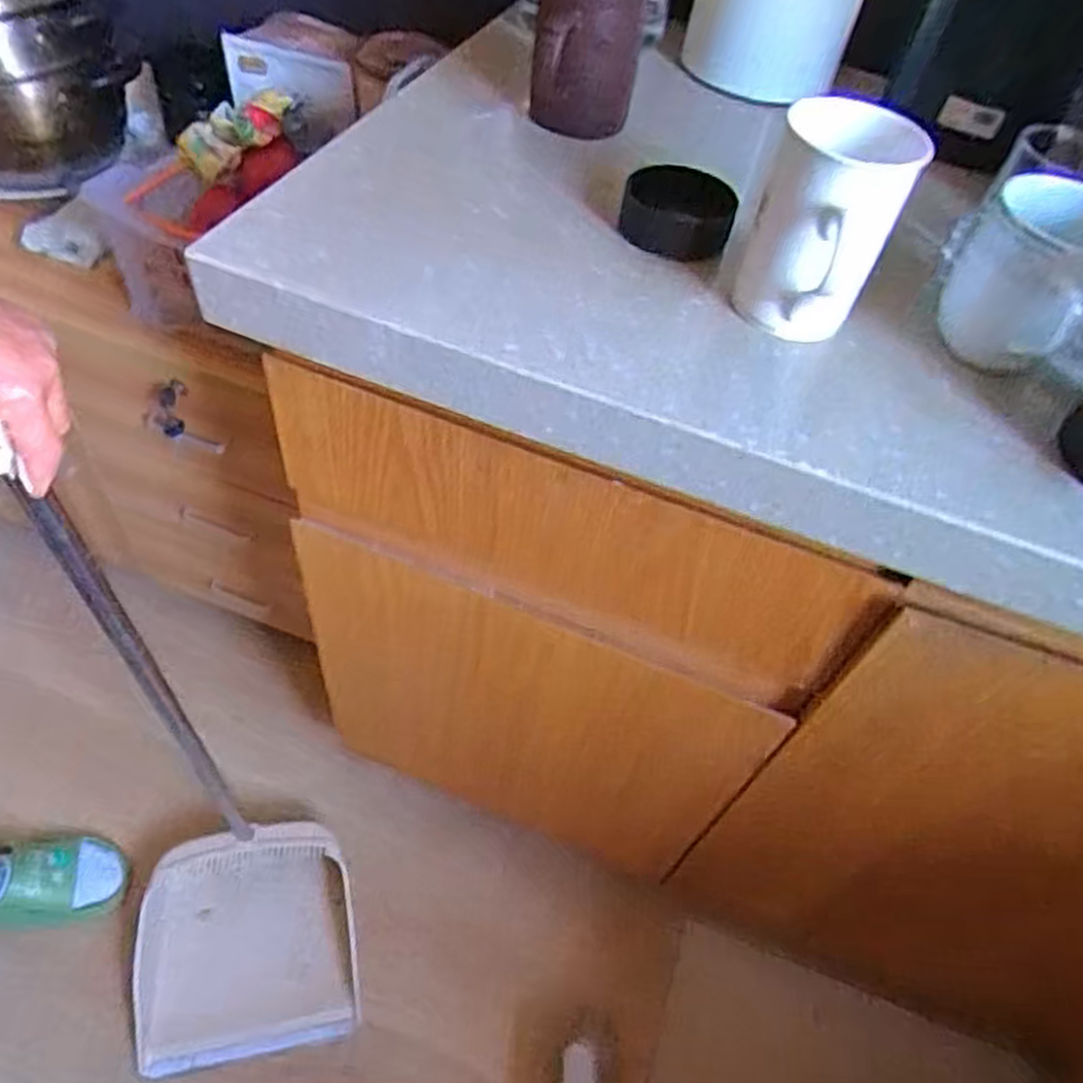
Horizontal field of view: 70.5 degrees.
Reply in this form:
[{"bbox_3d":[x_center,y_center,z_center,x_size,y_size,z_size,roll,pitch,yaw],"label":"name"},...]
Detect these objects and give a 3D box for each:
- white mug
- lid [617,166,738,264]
[{"bbox_3d":[0.154,-0.173,0.429,0.075,0.105,0.088,21,51,10],"label":"white mug"},{"bbox_3d":[0.091,-0.221,0.514,0.073,0.029,0.073,4,50,-5],"label":"lid"}]

